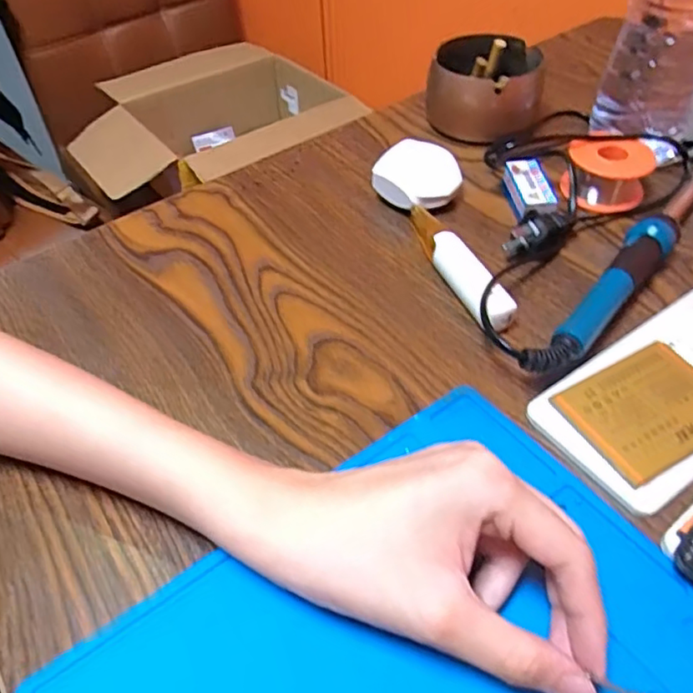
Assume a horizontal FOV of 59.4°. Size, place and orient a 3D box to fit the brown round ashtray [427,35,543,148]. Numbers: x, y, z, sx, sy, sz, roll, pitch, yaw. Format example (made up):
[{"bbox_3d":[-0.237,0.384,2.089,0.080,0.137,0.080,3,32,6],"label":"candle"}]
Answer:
[{"bbox_3d":[0.106,-0.199,0.469,0.083,0.049,0.072,5,49,7],"label":"brown round ashtray"}]

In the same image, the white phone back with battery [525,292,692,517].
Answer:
[{"bbox_3d":[0.162,0.020,0.298,0.139,0.011,0.073,-28,53,-21],"label":"white phone back with battery"}]

